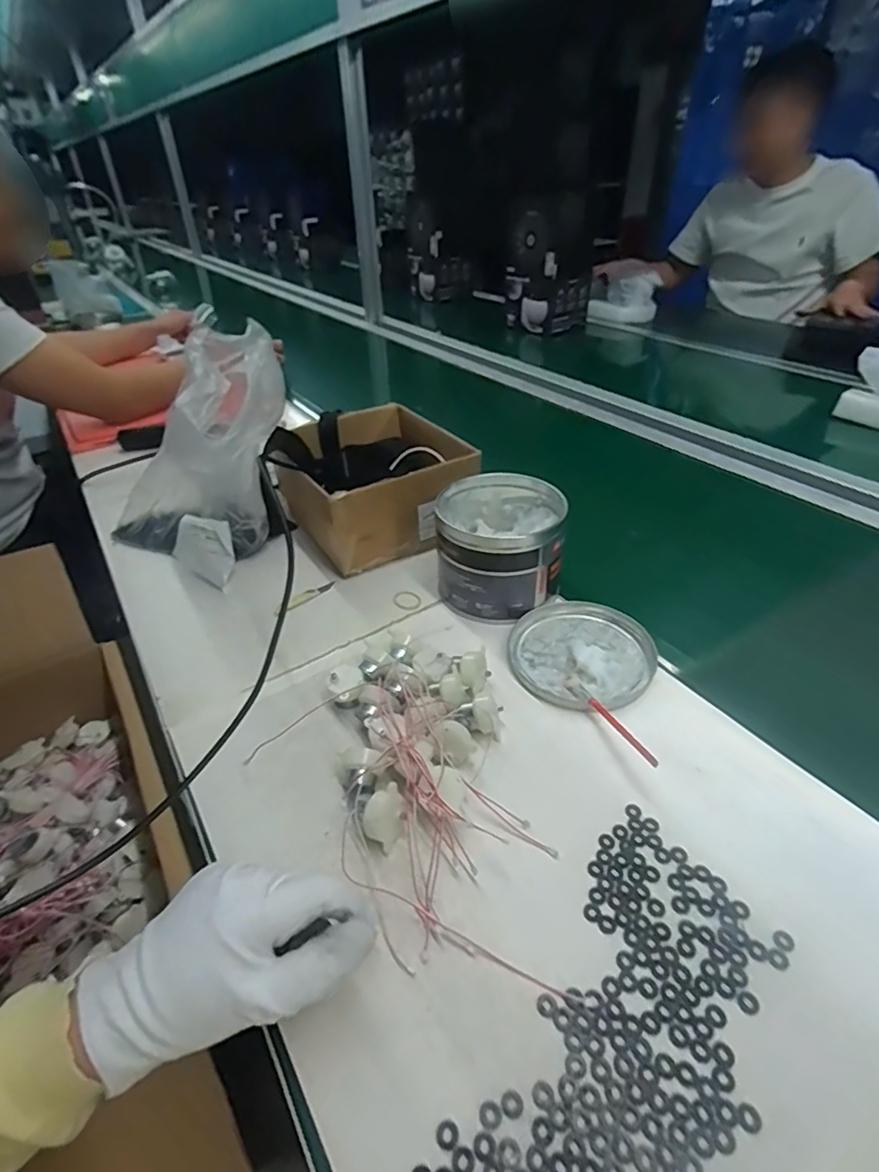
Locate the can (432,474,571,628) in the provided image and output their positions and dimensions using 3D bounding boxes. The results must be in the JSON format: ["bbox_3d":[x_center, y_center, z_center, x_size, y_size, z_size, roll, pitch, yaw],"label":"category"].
[{"bbox_3d":[0.062,-0.044,0.583,0.126,0.104,0.133,4,38,8],"label":"can"}]

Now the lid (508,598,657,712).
[{"bbox_3d":[0.133,0.059,0.521,0.129,0.011,0.131,-1,38,1],"label":"lid"}]

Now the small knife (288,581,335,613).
[{"bbox_3d":[-0.145,0.012,0.602,0.012,0.008,0.076,25,46,31],"label":"small knife"}]

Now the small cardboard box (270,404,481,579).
[{"bbox_3d":[-0.081,-0.126,0.697,0.197,0.106,0.210,-23,42,-25],"label":"small cardboard box"}]

